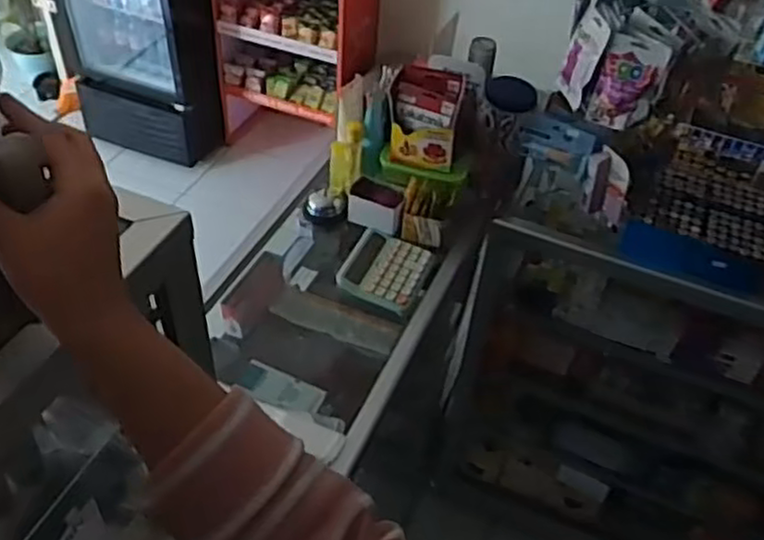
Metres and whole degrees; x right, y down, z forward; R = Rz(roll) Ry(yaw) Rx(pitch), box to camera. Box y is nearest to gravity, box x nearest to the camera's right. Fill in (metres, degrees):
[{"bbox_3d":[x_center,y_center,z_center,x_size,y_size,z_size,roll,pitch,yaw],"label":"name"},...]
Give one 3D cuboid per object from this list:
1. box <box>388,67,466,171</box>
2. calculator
[{"bbox_3d":[0.074,-0.258,1.272,0.119,0.155,0.098,11,45,6],"label":"box"},{"bbox_3d":[0.007,-0.006,1.222,0.127,0.030,0.156,18,46,12],"label":"calculator"}]

